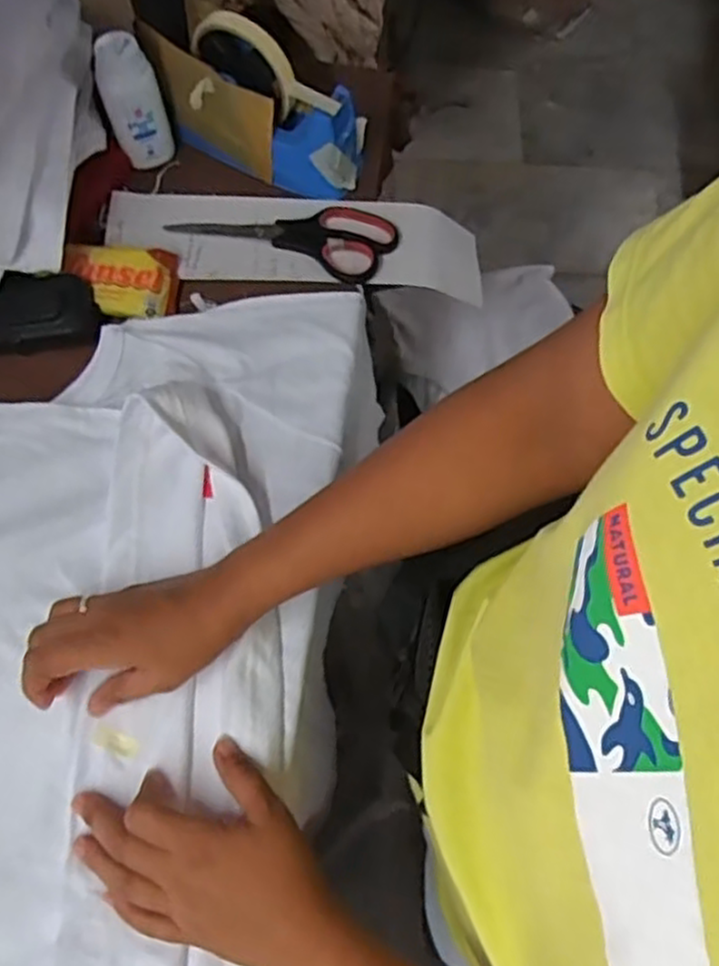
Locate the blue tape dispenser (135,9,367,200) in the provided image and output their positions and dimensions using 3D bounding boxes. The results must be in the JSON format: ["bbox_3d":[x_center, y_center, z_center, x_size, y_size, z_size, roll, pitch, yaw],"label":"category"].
[{"bbox_3d":[-0.082,-0.299,0.575,0.169,0.098,0.049,23,71,8],"label":"blue tape dispenser"}]

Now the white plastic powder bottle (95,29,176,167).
[{"bbox_3d":[-0.178,-0.301,0.572,0.044,0.098,0.036,-17,70,-7],"label":"white plastic powder bottle"}]

